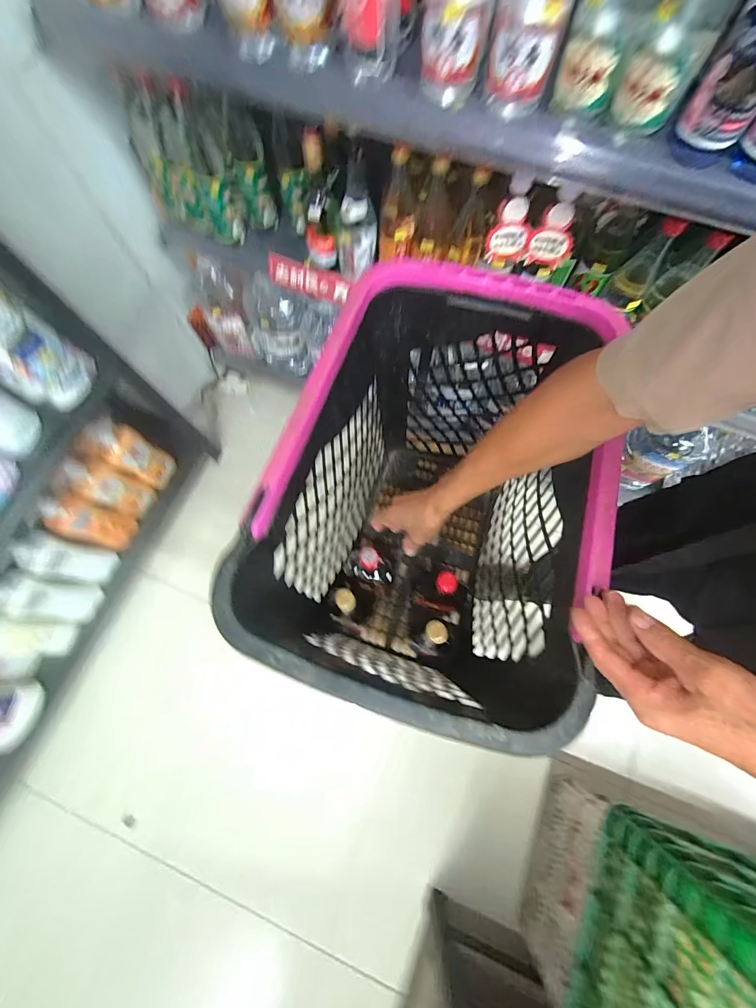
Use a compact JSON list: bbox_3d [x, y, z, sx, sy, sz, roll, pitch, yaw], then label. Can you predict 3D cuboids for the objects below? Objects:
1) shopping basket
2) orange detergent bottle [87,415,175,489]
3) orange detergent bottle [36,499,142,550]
[{"bbox_3d":[0.079,-0.007,0.632,0.360,0.481,0.553,16,75,6],"label":"shopping basket"},{"bbox_3d":[-0.641,-0.127,0.997,0.085,0.258,0.093,23,75,8],"label":"orange detergent bottle"},{"bbox_3d":[-0.697,0.049,0.924,0.068,0.225,0.089,14,74,6],"label":"orange detergent bottle"}]

